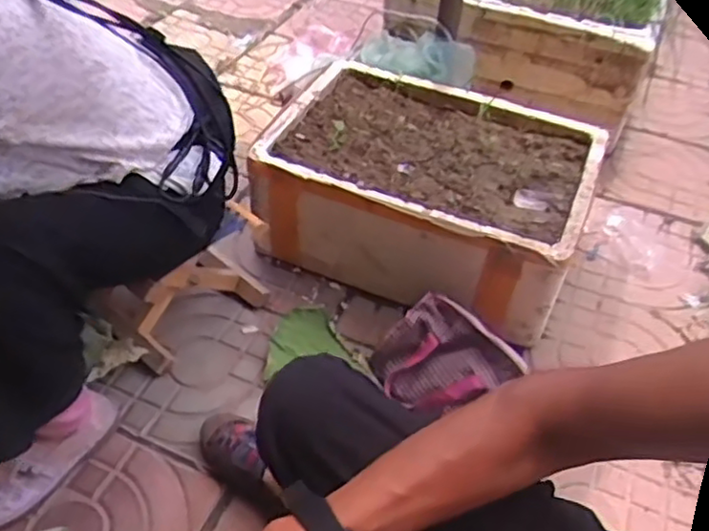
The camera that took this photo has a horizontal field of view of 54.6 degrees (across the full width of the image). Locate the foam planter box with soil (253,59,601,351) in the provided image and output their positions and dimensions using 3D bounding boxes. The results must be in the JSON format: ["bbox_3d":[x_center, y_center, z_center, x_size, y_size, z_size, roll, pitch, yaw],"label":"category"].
[{"bbox_3d":[0.133,-0.134,1.281,0.551,0.228,0.375,21,47,15],"label":"foam planter box with soil"}]

